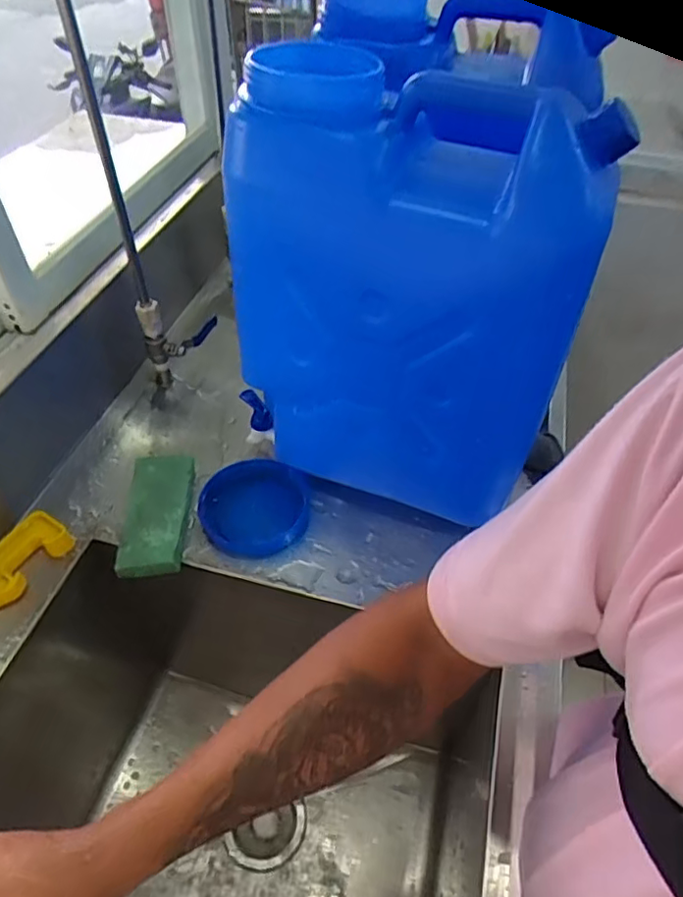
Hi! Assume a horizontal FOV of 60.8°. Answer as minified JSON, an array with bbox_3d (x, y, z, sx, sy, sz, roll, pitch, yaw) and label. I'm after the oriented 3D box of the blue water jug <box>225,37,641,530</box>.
[{"bbox_3d":[0.059,-0.137,0.567,0.308,0.371,0.166,16,49,12],"label":"blue water jug"}]

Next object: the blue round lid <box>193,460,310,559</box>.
[{"bbox_3d":[-0.101,0.067,0.674,0.122,0.021,0.118,1,48,-1],"label":"blue round lid"}]

